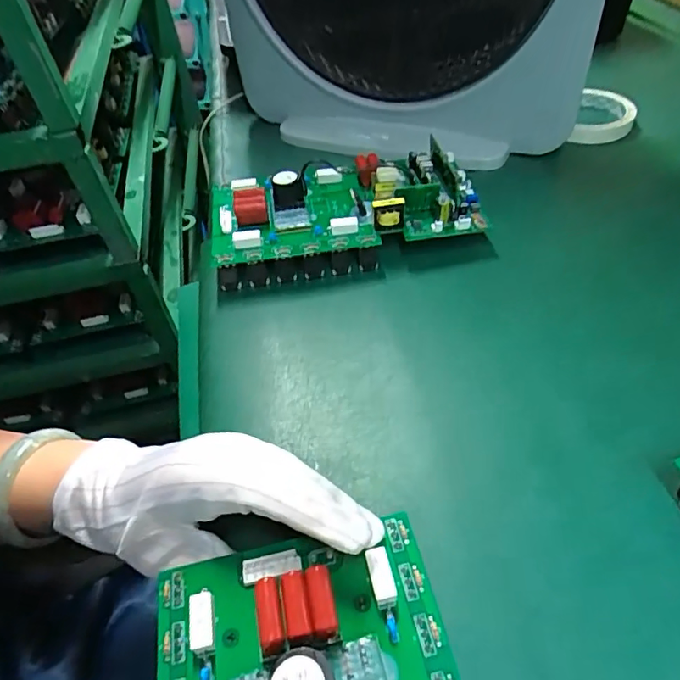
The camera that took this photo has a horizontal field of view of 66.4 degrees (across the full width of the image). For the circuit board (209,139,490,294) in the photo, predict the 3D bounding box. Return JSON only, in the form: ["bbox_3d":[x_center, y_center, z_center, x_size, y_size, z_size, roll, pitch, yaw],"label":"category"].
[{"bbox_3d":[0.003,-0.117,0.458,0.228,0.054,0.120,-11,48,-2],"label":"circuit board"}]

